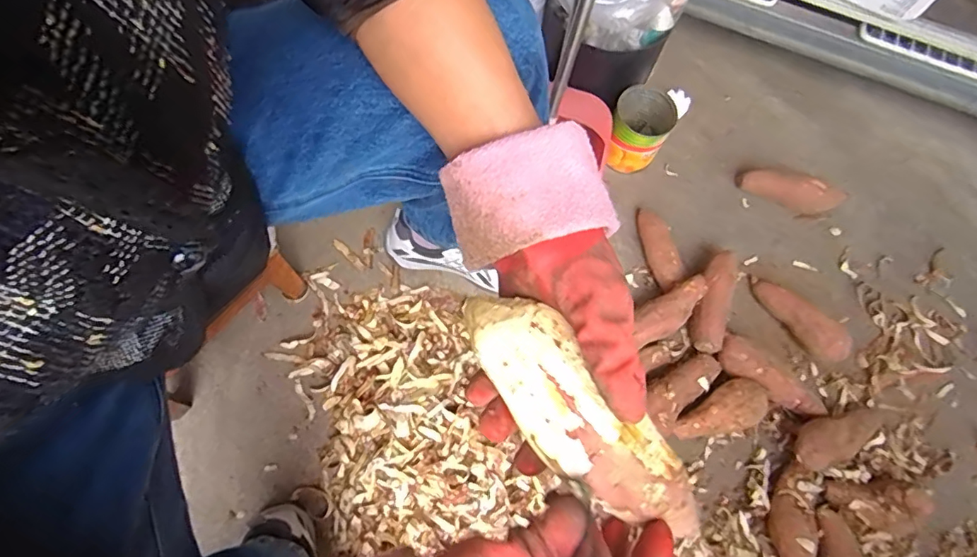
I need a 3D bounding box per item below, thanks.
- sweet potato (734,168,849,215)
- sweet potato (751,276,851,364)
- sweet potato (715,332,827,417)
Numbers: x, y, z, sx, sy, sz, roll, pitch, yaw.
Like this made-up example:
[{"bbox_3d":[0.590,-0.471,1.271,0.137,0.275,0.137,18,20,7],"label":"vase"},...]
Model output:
[{"bbox_3d":[0.524,-0.157,0.877,0.174,0.054,0.051,21,71,19],"label":"sweet potato"},{"bbox_3d":[0.498,0.063,0.813,0.048,0.065,0.167,-35,76,-13],"label":"sweet potato"},{"bbox_3d":[0.429,0.157,0.772,0.180,0.060,0.059,36,73,10],"label":"sweet potato"}]

